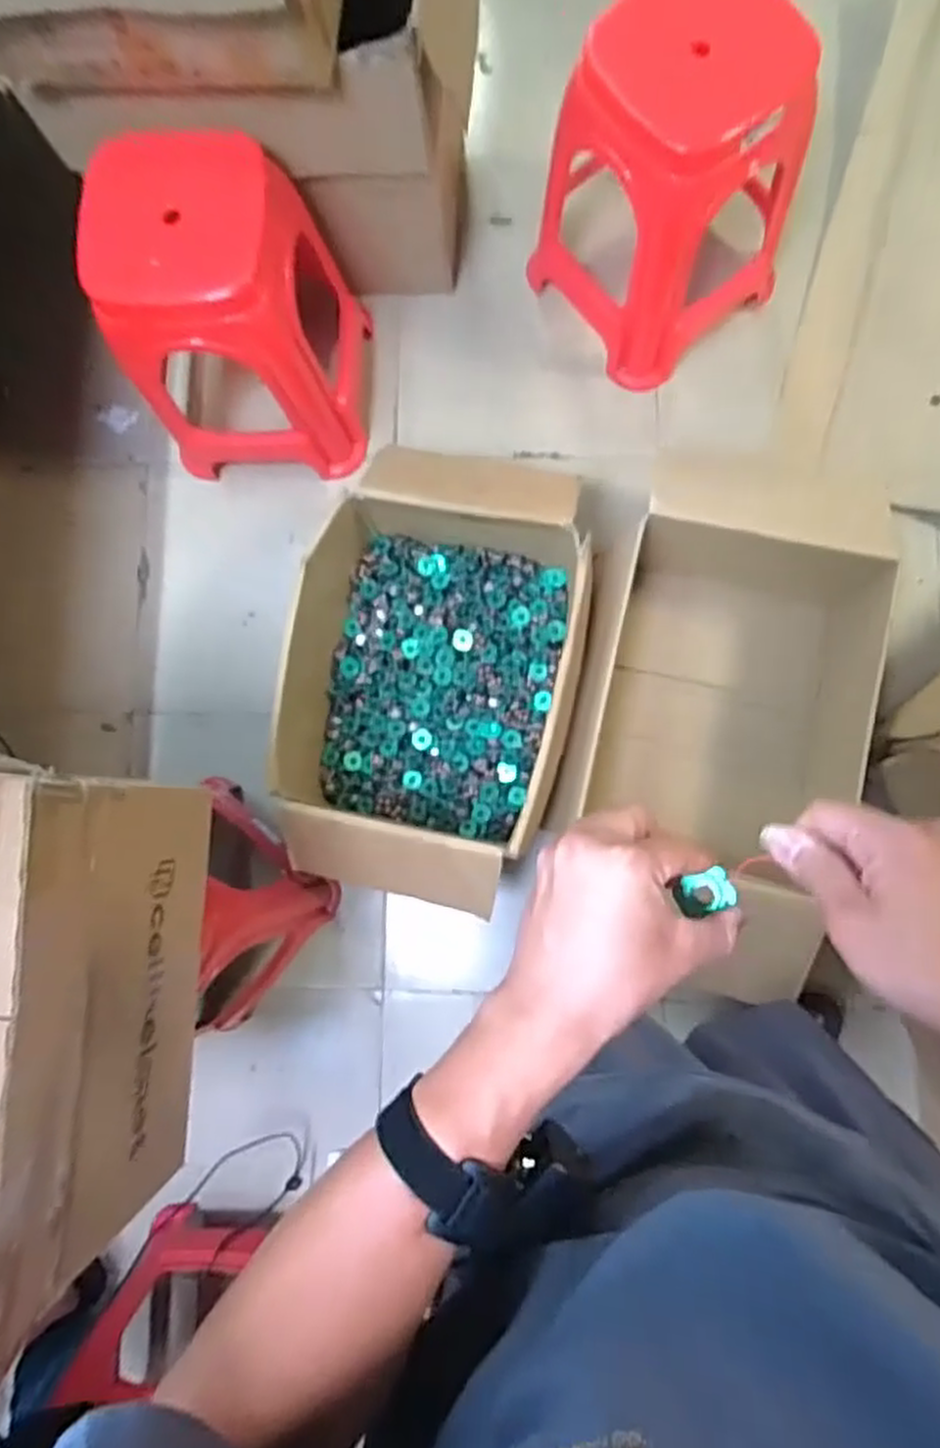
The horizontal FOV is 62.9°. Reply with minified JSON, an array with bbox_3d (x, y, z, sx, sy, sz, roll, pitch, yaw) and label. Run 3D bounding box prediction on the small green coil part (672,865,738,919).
[{"bbox_3d":[0.128,0.091,0.417,0.026,0.016,0.019,-18,83,2],"label":"small green coil part"}]

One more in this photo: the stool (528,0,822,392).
[{"bbox_3d":[0.317,-0.857,1.240,0.304,0.489,0.335,-41,83,-1],"label":"stool"}]

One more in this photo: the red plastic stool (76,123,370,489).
[{"bbox_3d":[-0.385,-0.671,1.303,0.331,0.503,0.315,1,84,4],"label":"red plastic stool"}]

